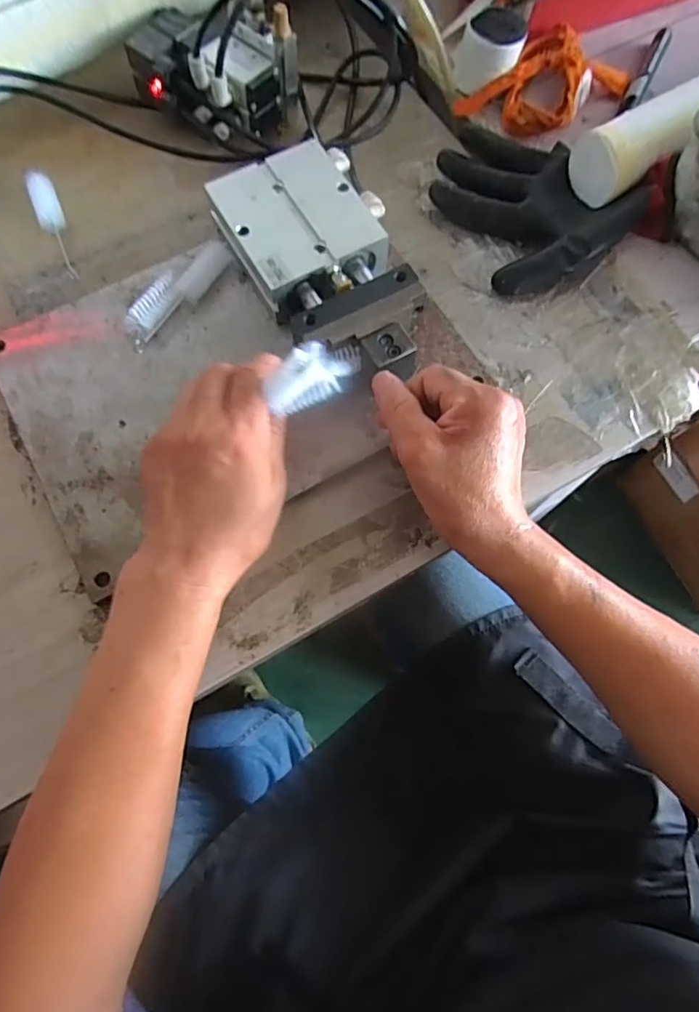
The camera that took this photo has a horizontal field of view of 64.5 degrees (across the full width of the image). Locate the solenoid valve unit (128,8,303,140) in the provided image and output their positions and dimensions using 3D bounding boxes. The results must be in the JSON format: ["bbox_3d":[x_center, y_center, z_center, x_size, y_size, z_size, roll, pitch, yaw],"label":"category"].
[{"bbox_3d":[-0.114,-0.359,0.458,0.123,0.083,0.065,23,73,8],"label":"solenoid valve unit"}]

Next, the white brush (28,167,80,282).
[{"bbox_3d":[-0.243,-0.231,0.454,0.019,0.018,0.103,-21,72,-7],"label":"white brush"}]

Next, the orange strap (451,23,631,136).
[{"bbox_3d":[0.165,-0.353,0.471,0.118,0.032,0.088,-40,75,-12],"label":"orange strap"}]

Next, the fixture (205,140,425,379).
[{"bbox_3d":[-0.016,-0.172,0.412,0.124,0.051,0.202,-27,73,-8],"label":"fixture"}]

